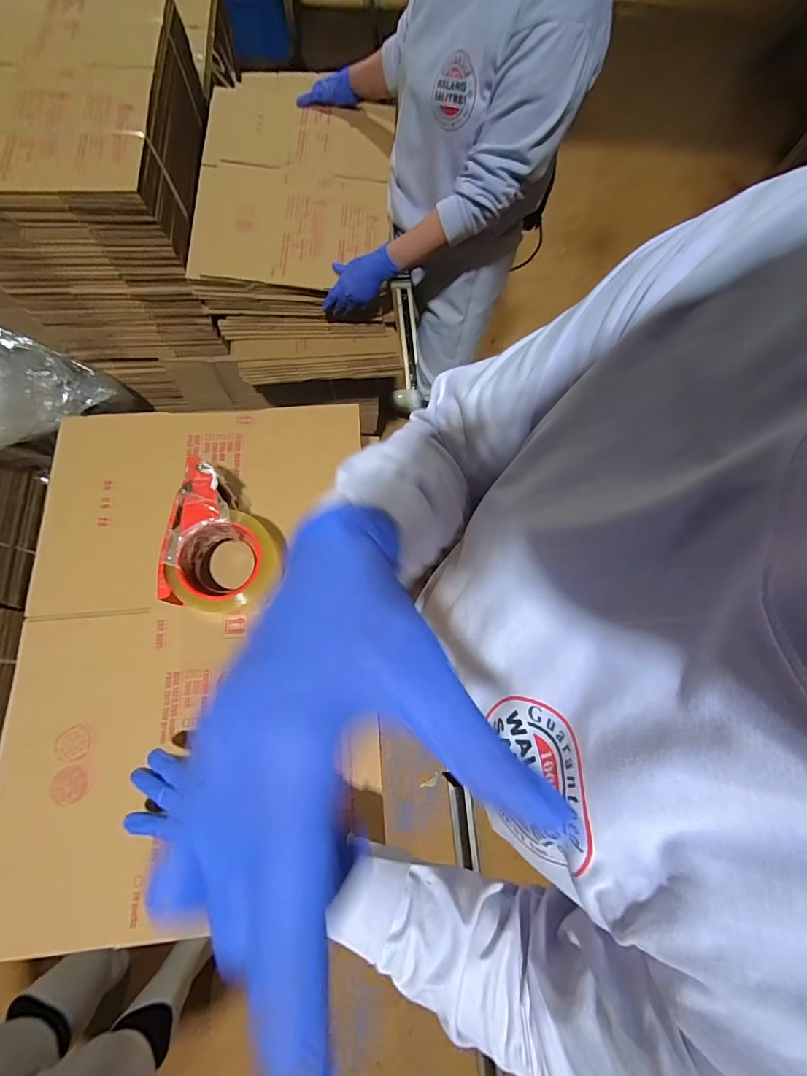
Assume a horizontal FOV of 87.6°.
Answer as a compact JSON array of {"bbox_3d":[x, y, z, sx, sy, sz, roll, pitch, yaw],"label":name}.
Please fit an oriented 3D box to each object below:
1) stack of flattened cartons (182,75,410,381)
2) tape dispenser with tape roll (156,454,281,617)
[{"bbox_3d":[-0.223,-0.672,0.956,0.416,0.244,0.555,-3,73,-2],"label":"stack of flattened cartons"},{"bbox_3d":[-0.185,0.003,0.447,0.098,0.065,0.147,3,73,0],"label":"tape dispenser with tape roll"}]

